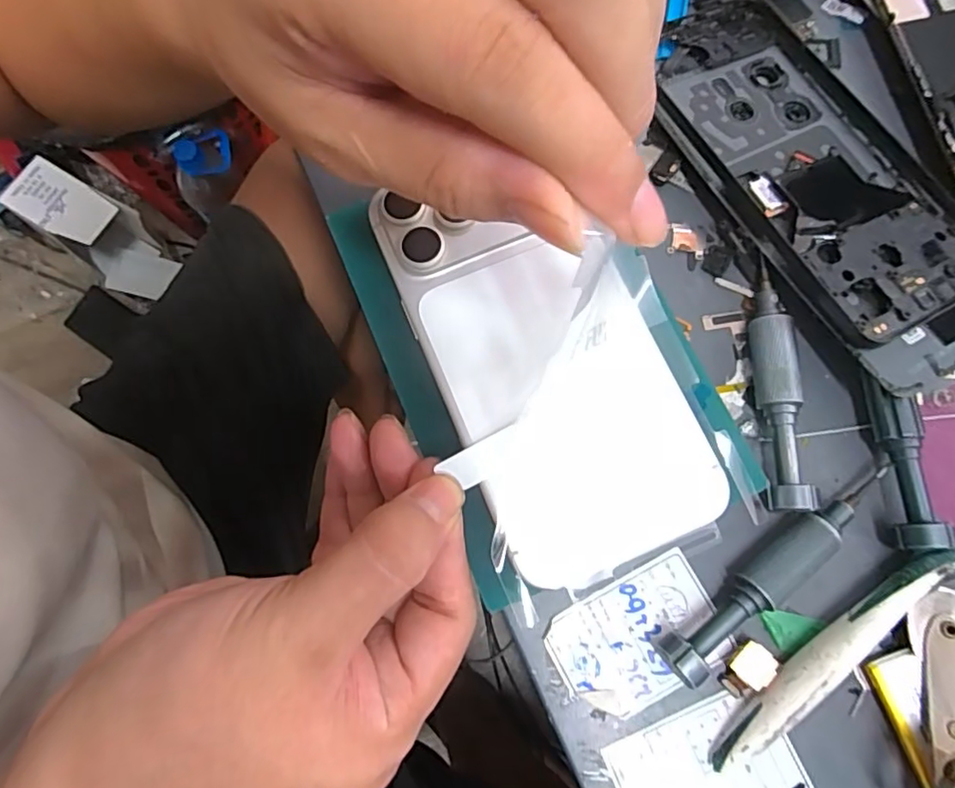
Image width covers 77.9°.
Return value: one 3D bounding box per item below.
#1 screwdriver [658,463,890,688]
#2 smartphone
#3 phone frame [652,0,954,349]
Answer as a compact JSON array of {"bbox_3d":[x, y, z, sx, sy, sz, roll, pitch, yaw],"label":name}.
[{"bbox_3d":[0.105,0.062,0.205,0.101,0.013,0.017,-37,77,-7],"label":"screwdriver"},{"bbox_3d":[0.022,-0.013,0.209,0.077,0.014,0.146,-23,80,-5],"label":"smartphone"},{"bbox_3d":[0.133,-0.097,0.243,0.083,0.008,0.159,-30,73,-12],"label":"phone frame"}]

